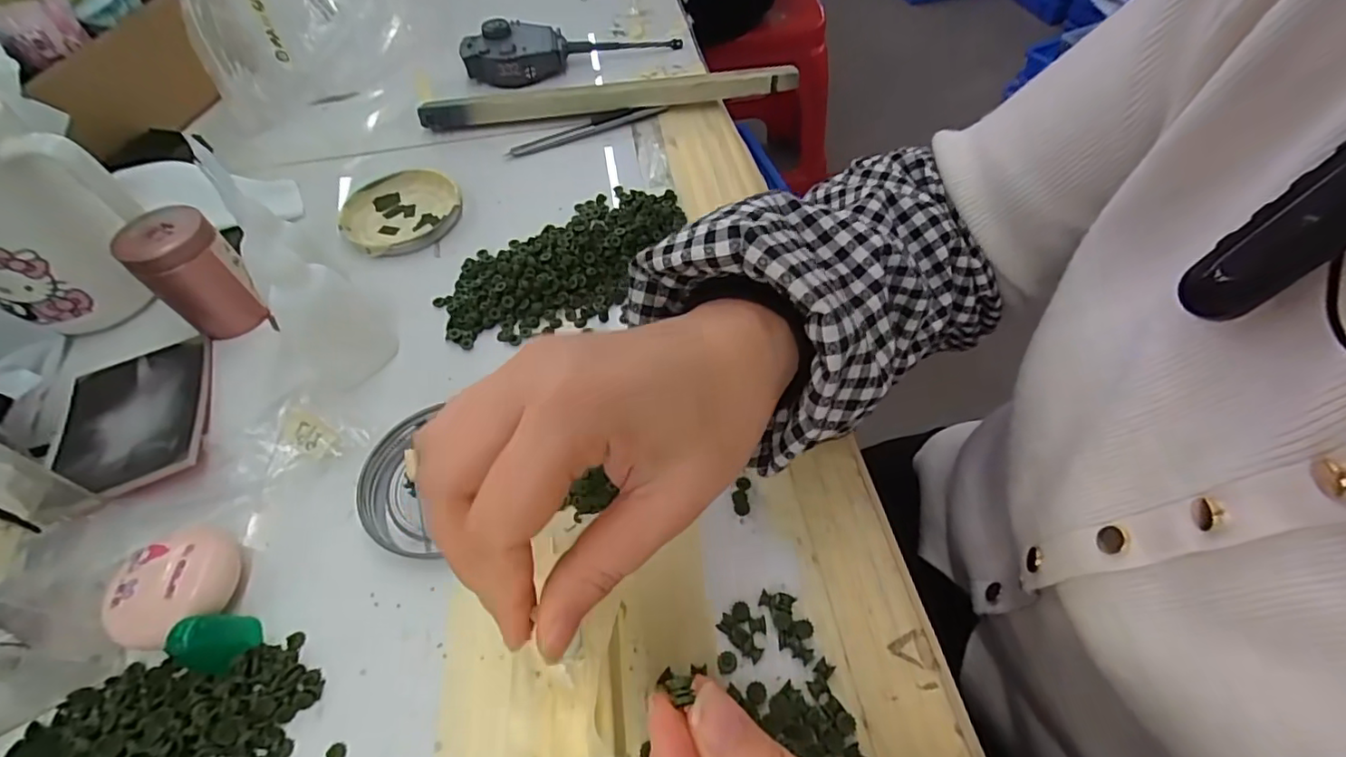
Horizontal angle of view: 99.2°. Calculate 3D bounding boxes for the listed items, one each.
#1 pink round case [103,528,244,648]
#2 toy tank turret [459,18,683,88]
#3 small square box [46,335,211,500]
[{"bbox_3d":[-0.209,0.088,0.241,0.036,0.019,0.047,33,62,23],"label":"pink round case"},{"bbox_3d":[-0.088,-0.290,0.500,0.186,0.030,0.053,-8,54,-2],"label":"toy tank turret"},{"bbox_3d":[-0.289,0.020,0.300,0.079,0.010,0.103,-23,57,-13],"label":"small square box"}]

